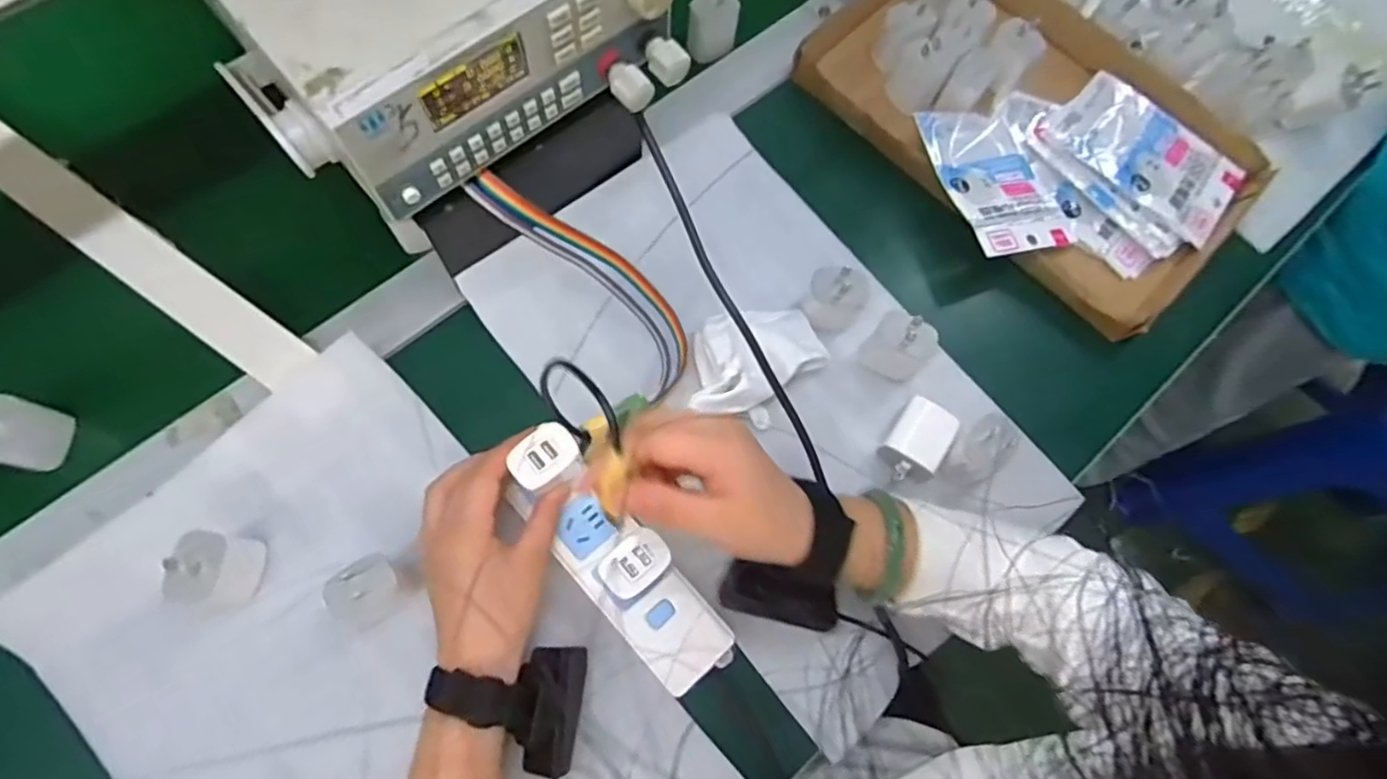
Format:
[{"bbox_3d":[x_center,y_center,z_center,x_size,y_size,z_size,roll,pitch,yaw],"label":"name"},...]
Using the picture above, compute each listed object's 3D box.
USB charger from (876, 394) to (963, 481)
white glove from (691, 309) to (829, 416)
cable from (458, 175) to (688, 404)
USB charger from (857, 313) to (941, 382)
[{"bbox_3d":[0.159,0.040,0.492,0.039,0.035,0.059,35,73,7],"label":"USB charger"},{"bbox_3d":[0.044,-0.023,0.498,0.102,0.046,0.071,-16,75,-9],"label":"white glove"},{"bbox_3d":[-0.074,-0.076,0.475,0.191,0.022,0.064,42,72,-26],"label":"cable"},{"bbox_3d":[0.149,-0.030,0.505,0.043,0.062,0.032,38,74,8],"label":"USB charger"}]

